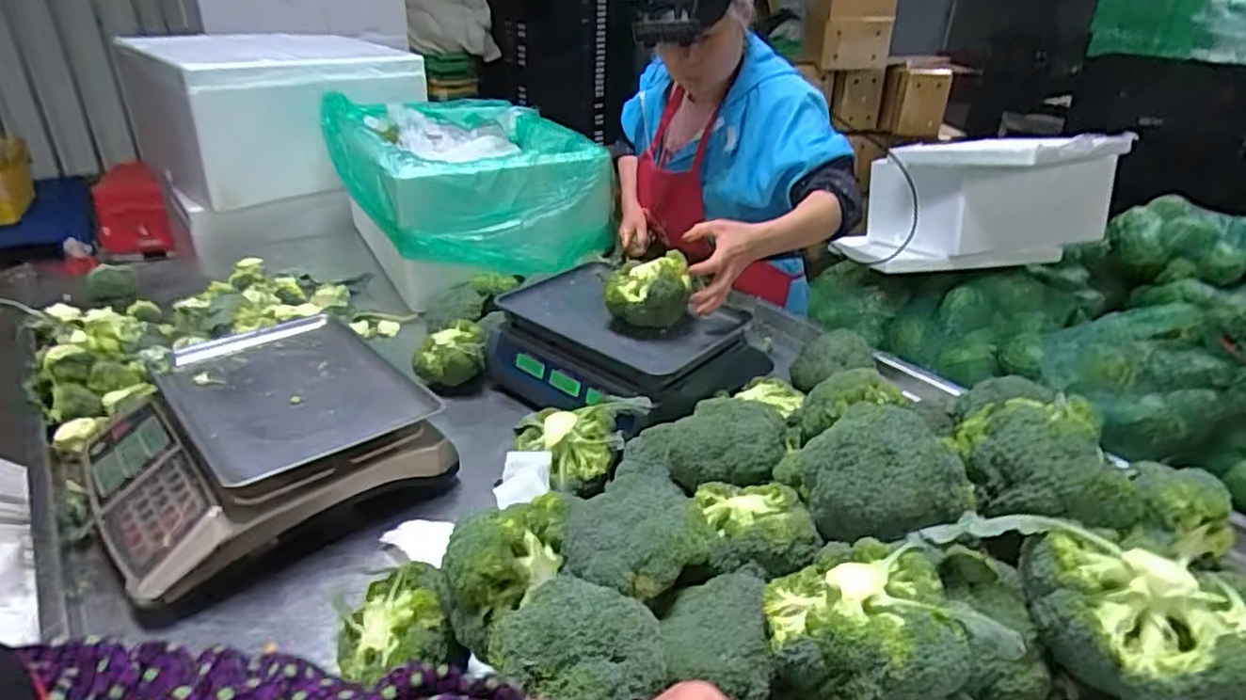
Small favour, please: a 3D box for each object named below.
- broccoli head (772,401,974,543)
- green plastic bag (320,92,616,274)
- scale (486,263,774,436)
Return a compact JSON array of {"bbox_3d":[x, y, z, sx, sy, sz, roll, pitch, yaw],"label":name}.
[{"bbox_3d":[0.208,0.101,0.574,0.132,0.090,0.106,25,36,36],"label":"broccoli head"},{"bbox_3d":[-0.337,-0.363,1.440,0.446,0.213,0.580,-17,34,-31],"label":"green plastic bag"},{"bbox_3d":[-0.008,-0.004,1.084,0.356,0.115,0.310,24,35,34],"label":"scale"}]

